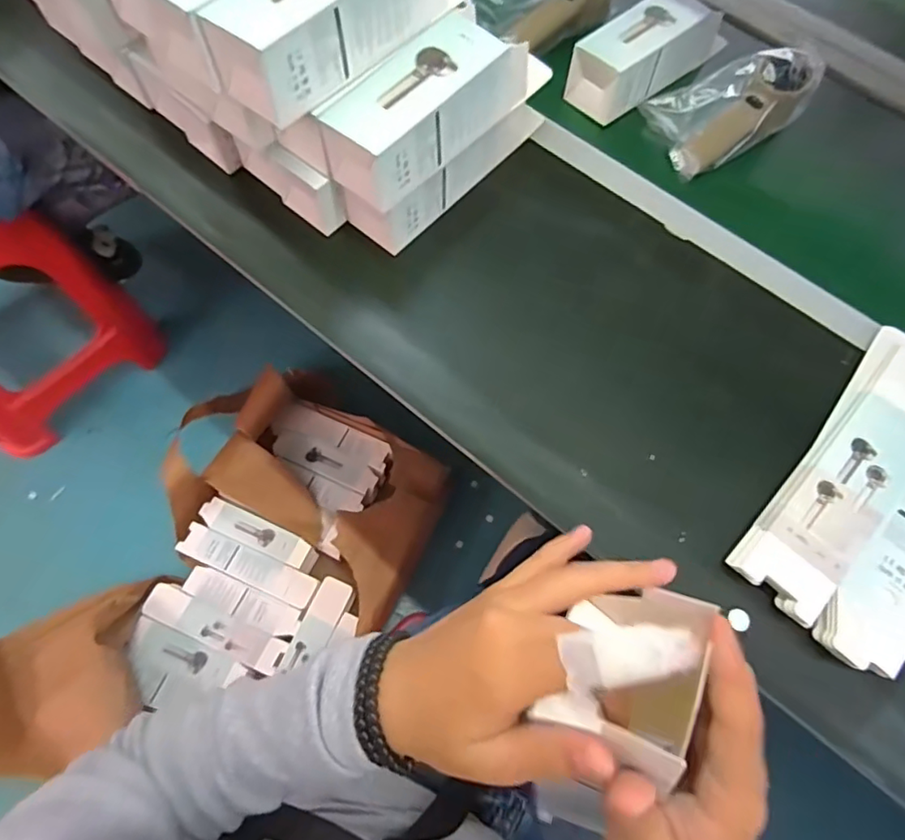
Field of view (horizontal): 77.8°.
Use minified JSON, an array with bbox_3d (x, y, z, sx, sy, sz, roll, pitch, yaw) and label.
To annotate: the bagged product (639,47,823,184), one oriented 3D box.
[{"bbox_3d":[0.280,-0.333,0.580,0.169,0.055,0.107,-28,69,-13],"label":"bagged product"}]

